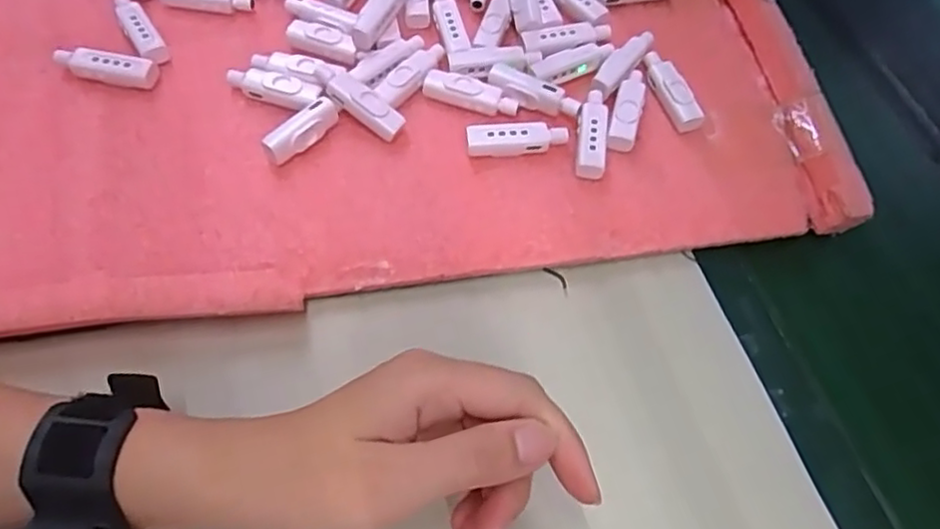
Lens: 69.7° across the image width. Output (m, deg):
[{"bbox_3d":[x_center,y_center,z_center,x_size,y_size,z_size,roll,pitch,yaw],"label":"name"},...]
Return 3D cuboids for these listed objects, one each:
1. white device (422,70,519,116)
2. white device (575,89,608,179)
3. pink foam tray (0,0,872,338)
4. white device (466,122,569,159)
[{"bbox_3d":[0.001,-0.100,0.392,0.056,0.014,0.016,18,63,6],"label":"white device"},{"bbox_3d":[0.068,-0.073,0.381,0.016,0.012,0.058,8,63,1],"label":"white device"},{"bbox_3d":[-0.067,-0.156,0.419,0.502,0.027,0.373,-6,61,-6],"label":"pink foam tray"},{"bbox_3d":[0.027,-0.070,0.377,0.056,0.014,0.014,-5,63,-5],"label":"white device"}]

